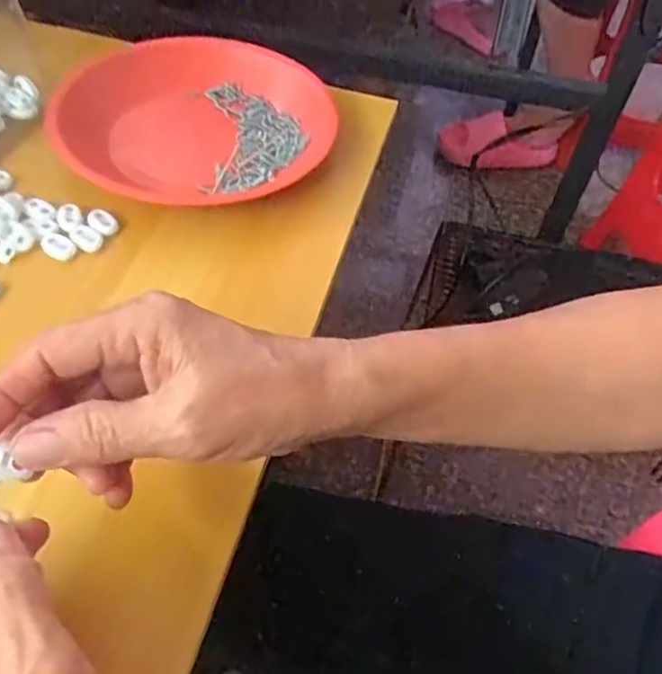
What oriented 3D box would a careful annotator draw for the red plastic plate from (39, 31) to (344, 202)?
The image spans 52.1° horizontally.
[{"bbox_3d":[-0.100,-0.164,0.501,0.192,0.047,0.192,3,50,-4],"label":"red plastic plate"}]

